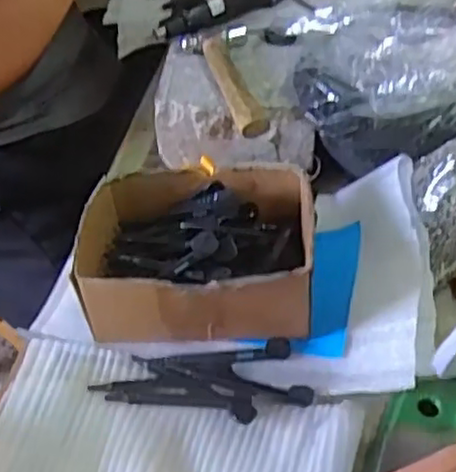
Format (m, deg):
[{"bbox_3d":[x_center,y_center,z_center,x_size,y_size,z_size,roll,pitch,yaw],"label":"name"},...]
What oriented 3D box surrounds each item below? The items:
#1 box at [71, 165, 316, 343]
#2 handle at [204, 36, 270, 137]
[{"bbox_3d":[-0.021,0.012,0.512,0.164,0.072,0.130,3,43,5],"label":"box"},{"bbox_3d":[0.003,-0.132,0.589,0.023,0.021,0.129,-13,44,-12],"label":"handle"}]

